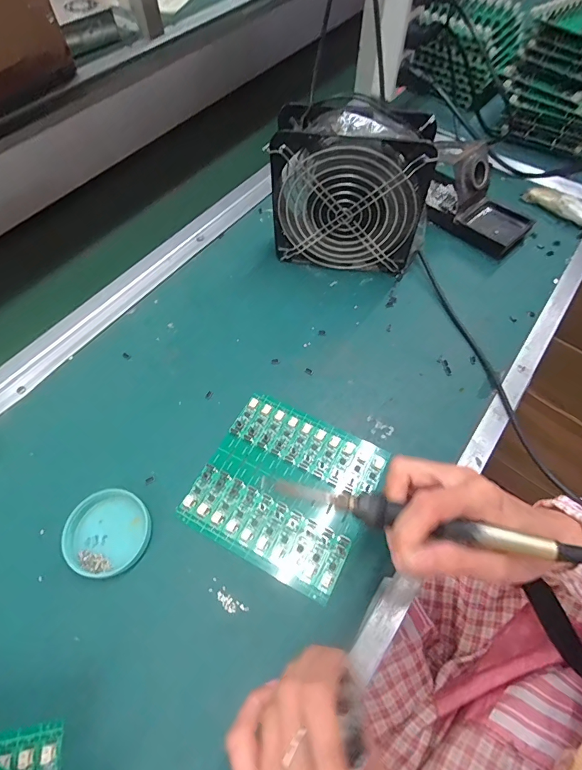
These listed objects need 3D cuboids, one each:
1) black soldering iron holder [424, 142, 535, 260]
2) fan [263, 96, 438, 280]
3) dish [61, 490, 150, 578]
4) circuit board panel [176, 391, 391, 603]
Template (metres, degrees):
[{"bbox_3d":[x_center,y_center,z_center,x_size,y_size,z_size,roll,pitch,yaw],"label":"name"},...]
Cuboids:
[{"bbox_3d":[0.222,-0.228,0.478,0.138,0.072,0.076,40,68,20],"label":"black soldering iron holder"},{"bbox_3d":[0.062,-0.196,0.418,0.155,0.150,0.061,10,62,6],"label":"fan"},{"bbox_3d":[-0.149,0.118,0.325,0.066,0.010,0.063,0,61,0],"label":"dish"},{"bbox_3d":[-0.003,0.084,0.346,0.137,0.006,0.136,26,64,14],"label":"circuit board panel"}]

